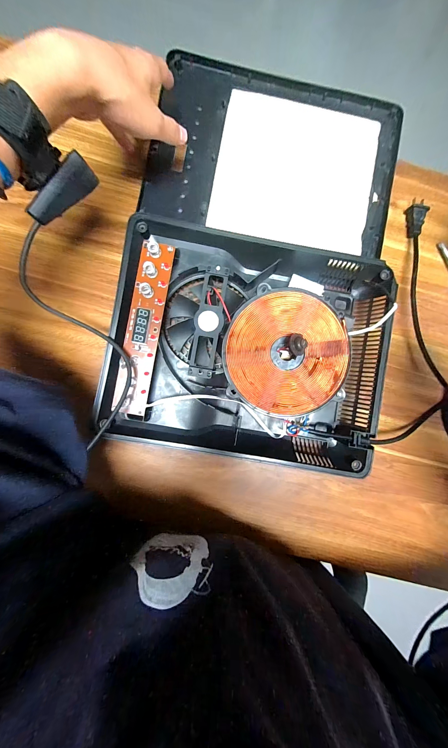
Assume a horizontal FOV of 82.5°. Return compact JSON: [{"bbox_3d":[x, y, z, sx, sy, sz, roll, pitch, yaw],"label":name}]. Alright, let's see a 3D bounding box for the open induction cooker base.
[{"bbox_3d":[0.033,-0.041,0.333,0.340,0.059,0.306,10,89,-3],"label":"open induction cooker base"}]

